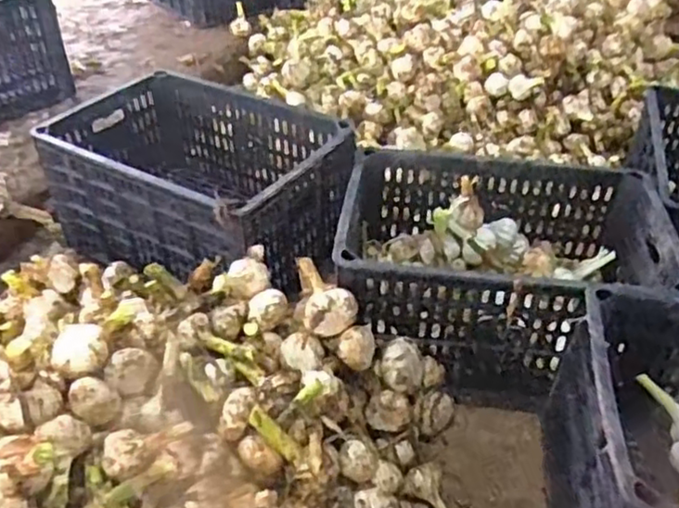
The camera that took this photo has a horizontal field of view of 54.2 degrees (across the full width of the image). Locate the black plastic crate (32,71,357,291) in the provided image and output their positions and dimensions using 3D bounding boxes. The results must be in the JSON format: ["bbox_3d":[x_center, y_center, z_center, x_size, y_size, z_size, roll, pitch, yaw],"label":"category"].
[{"bbox_3d":[-0.216,-0.102,1.026,0.413,0.202,0.259,22,44,23],"label":"black plastic crate"}]

